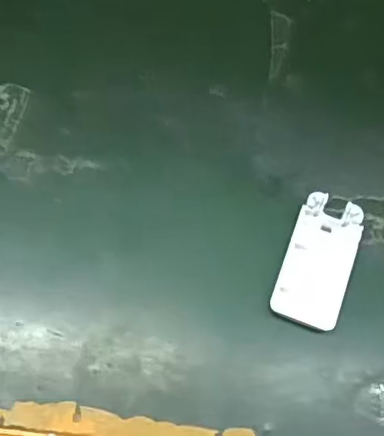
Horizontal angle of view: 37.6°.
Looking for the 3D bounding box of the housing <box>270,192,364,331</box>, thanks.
[{"bbox_3d":[0.090,0.030,0.401,0.046,0.012,0.093,20,70,6],"label":"housing"}]

